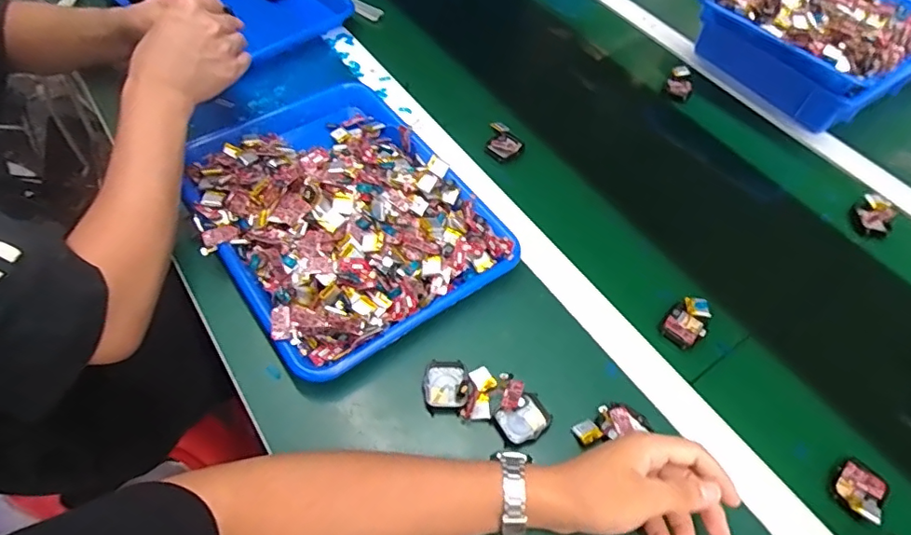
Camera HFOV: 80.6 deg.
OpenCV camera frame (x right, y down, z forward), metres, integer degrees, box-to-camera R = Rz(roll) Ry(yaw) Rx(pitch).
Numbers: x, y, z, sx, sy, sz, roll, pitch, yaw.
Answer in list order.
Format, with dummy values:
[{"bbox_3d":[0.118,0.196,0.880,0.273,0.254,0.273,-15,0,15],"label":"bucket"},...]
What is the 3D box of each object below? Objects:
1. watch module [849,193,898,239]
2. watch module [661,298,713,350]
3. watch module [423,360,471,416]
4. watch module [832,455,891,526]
[{"bbox_3d":[0.493,-0.061,0.632,0.051,0.022,0.045,-33,63,-23],"label":"watch module"},{"bbox_3d":[0.231,0.053,0.533,0.035,0.013,0.057,38,62,21],"label":"watch module"},{"bbox_3d":[-0.008,0.105,0.480,0.039,0.015,0.045,0,56,-3],"label":"watch module"},{"bbox_3d":[0.339,0.185,0.447,0.038,0.015,0.047,40,62,20],"label":"watch module"}]

